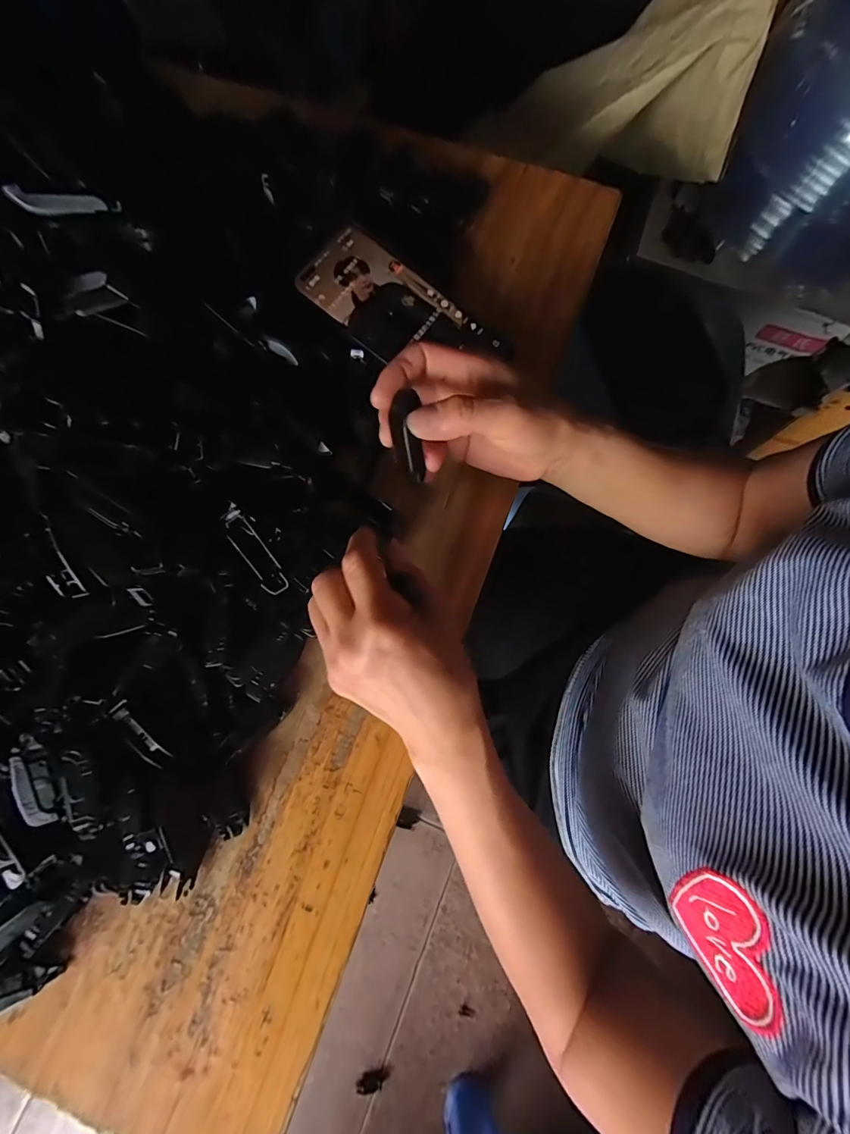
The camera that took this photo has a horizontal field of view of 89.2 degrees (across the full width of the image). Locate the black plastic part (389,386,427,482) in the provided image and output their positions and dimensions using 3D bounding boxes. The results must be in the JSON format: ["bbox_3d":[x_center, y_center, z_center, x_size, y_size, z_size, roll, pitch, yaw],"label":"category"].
[{"bbox_3d":[-0.011,-0.073,0.251,0.015,0.011,0.047,-10,101,-2],"label":"black plastic part"}]

